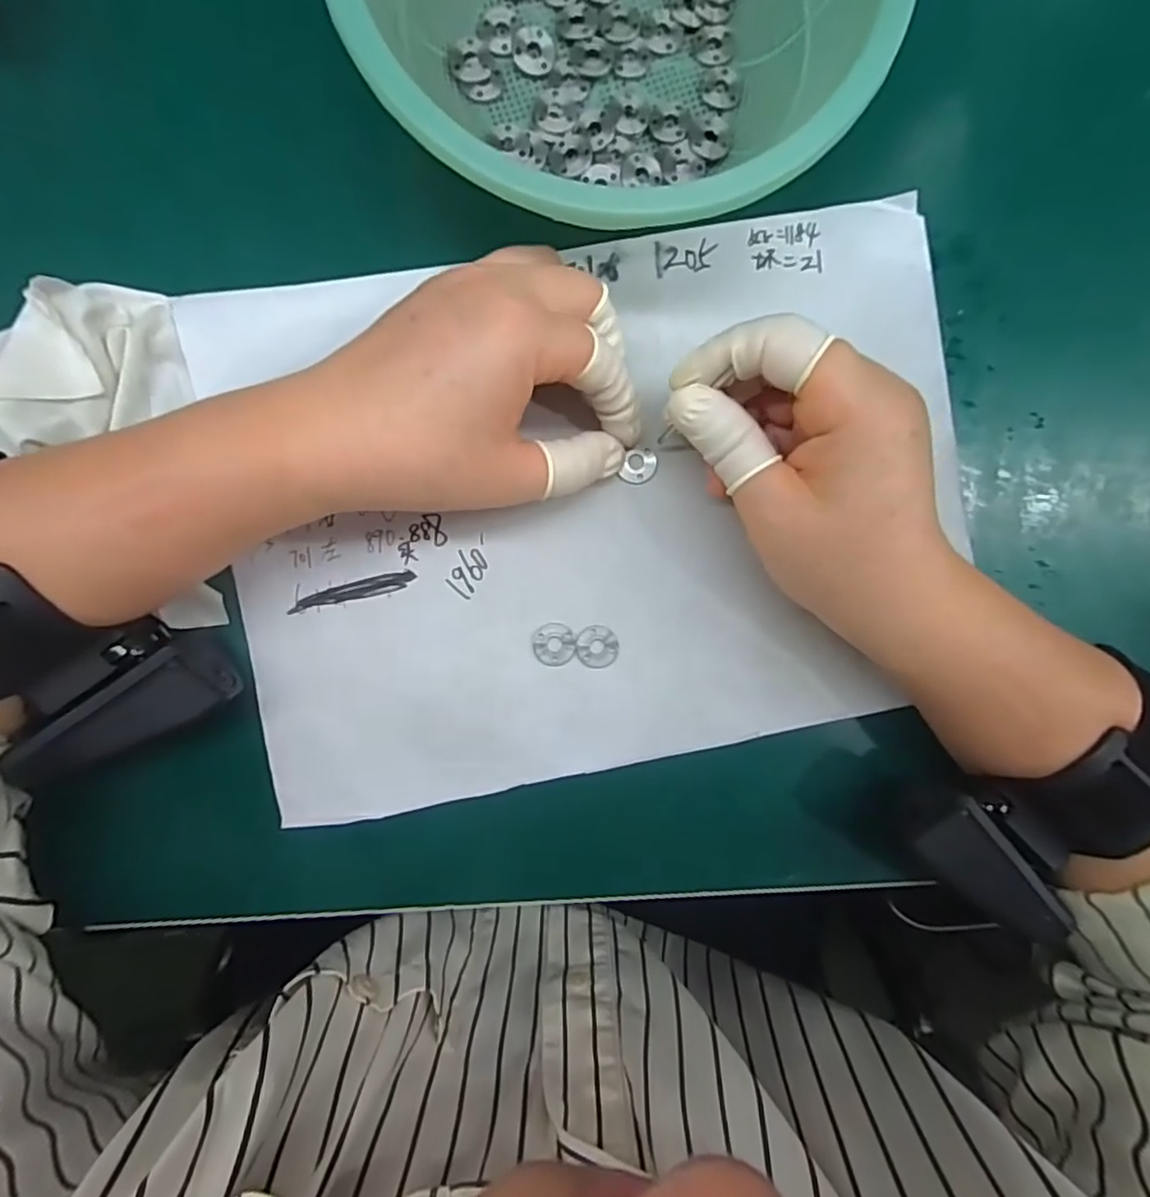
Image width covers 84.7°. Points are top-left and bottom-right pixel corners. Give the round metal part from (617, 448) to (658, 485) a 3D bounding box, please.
[{"bbox_3d":[0.026,-0.054,0.254,0.014,0.004,0.014,0,90,-4],"label":"round metal part"}]

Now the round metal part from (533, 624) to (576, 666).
[{"bbox_3d":[-0.008,0.019,0.253,0.016,0.004,0.017,0,90,-4],"label":"round metal part"}]

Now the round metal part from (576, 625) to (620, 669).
[{"bbox_3d":[0.009,0.020,0.254,0.017,0.004,0.017,0,90,-4],"label":"round metal part"}]

